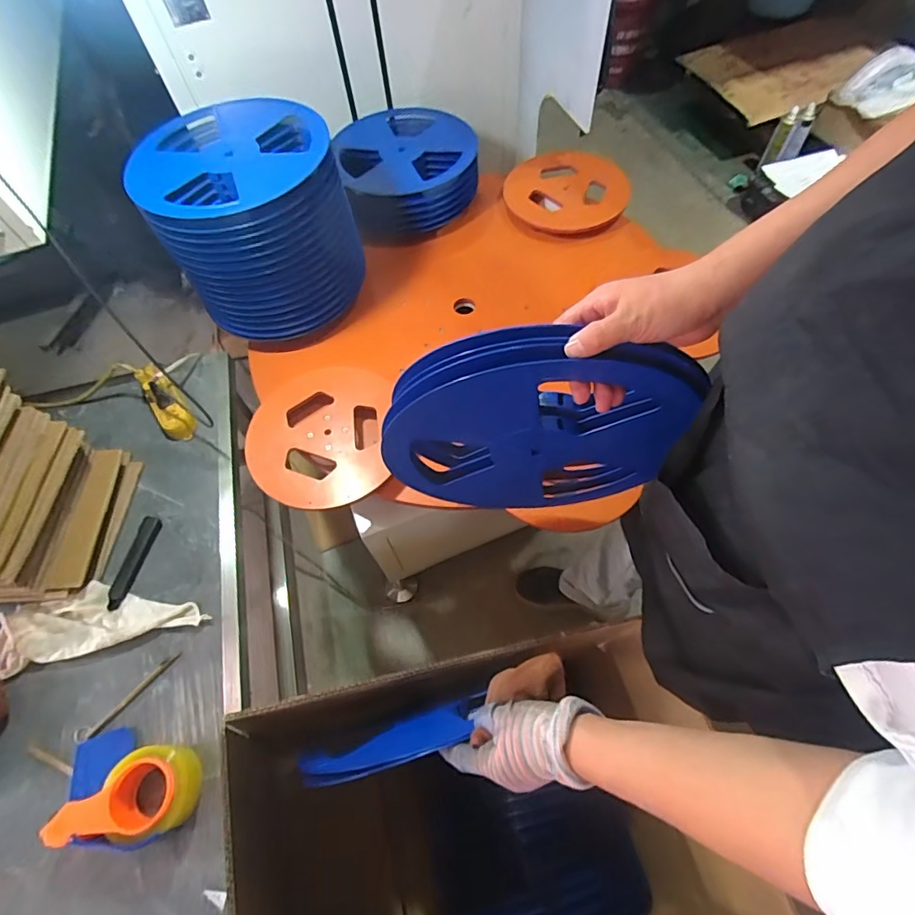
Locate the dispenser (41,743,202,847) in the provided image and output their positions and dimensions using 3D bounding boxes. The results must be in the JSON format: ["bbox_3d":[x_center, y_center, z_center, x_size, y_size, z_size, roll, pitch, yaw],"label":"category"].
[{"bbox_3d":[-0.418,0.428,0.635,0.159,0.055,0.100,-9,62,-2],"label":"dispenser"}]

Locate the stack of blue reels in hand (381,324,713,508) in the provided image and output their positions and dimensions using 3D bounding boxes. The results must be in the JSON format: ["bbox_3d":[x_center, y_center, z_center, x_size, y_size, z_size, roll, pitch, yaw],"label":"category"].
[{"bbox_3d":[0.077,-0.016,0.513,0.283,0.298,0.040,-1,62,3],"label":"stack of blue reels in hand"}]

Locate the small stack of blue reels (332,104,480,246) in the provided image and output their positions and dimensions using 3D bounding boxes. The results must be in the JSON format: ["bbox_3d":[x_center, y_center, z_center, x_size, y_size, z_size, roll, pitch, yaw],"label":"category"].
[{"bbox_3d":[-0.108,-0.611,1.080,0.300,0.117,0.298,-15,62,-5],"label":"small stack of blue reels"}]

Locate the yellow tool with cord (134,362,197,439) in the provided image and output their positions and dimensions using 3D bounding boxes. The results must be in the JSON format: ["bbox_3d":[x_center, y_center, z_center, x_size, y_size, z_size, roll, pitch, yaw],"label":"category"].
[{"bbox_3d":[-0.532,-0.097,0.912,0.066,0.047,0.147,-33,90,-14],"label":"yellow tool with cord"}]

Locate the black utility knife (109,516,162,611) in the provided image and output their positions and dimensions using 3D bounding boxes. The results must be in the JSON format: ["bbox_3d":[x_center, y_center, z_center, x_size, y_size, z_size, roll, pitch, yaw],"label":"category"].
[{"bbox_3d":[-0.520,0.167,0.803,0.030,0.015,0.149,5,62,6],"label":"black utility knife"}]

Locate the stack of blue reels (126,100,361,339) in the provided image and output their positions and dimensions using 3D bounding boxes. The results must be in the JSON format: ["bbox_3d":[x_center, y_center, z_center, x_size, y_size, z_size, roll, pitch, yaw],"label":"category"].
[{"bbox_3d":[-0.342,-0.395,0.858,0.284,0.270,0.268,-33,65,-14],"label":"stack of blue reels"}]

